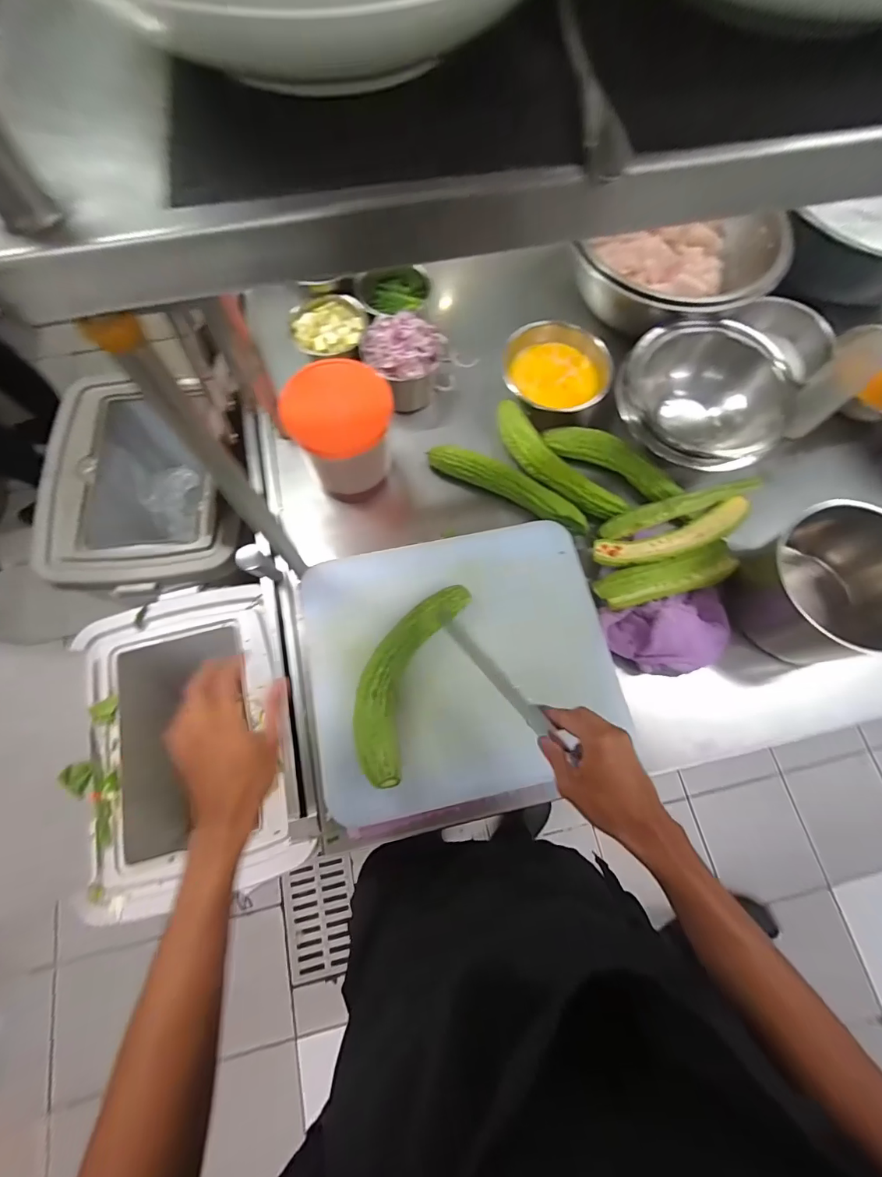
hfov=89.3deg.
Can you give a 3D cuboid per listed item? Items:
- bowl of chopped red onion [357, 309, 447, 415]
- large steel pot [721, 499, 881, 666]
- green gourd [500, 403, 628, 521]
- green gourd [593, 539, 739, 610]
[{"bbox_3d":[-0.061,-0.359,0.731,0.119,0.144,0.096,-23,73,-8],"label":"bowl of chopped red onion"},{"bbox_3d":[0.518,-0.007,0.603,0.160,0.132,0.178,-18,73,-6],"label":"large steel pot"},{"bbox_3d":[0.170,-0.189,0.682,0.055,0.035,0.244,-41,77,-13],"label":"green gourd"},{"bbox_3d":[0.325,-0.018,0.629,0.204,0.033,0.054,-17,73,-6],"label":"green gourd"}]

